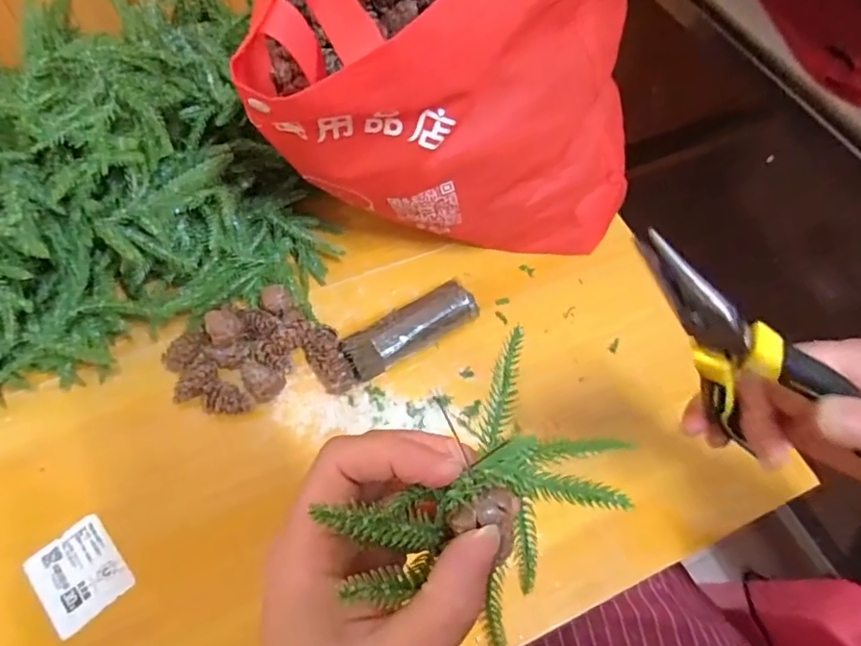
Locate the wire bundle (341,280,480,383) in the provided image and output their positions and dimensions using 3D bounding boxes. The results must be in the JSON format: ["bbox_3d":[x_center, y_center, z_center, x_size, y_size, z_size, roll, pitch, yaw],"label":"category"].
[{"bbox_3d":[-0.014,0.006,0.418,0.110,0.034,0.034,-31,67,-17],"label":"wire bundle"}]

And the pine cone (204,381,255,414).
[{"bbox_3d":[-0.146,0.057,0.394,0.033,0.021,0.021,15,63,6],"label":"pine cone"}]

